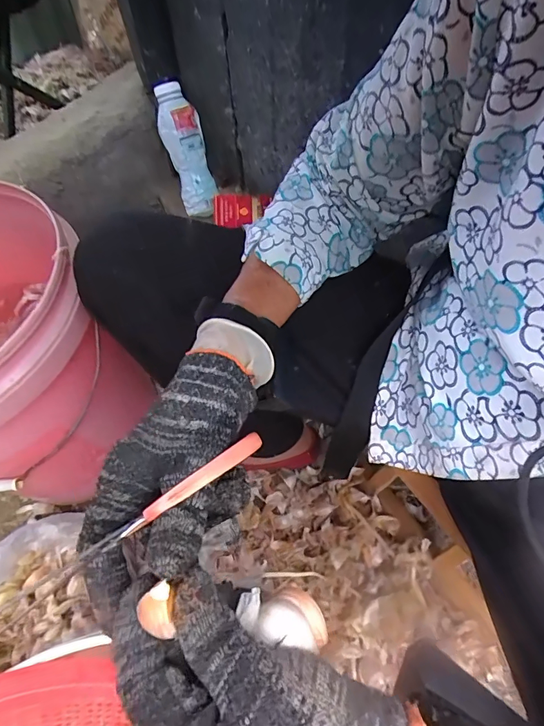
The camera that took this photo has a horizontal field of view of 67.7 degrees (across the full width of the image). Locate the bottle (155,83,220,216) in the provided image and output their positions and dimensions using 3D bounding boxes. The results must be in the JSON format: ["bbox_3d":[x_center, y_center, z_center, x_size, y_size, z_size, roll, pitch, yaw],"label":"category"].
[{"bbox_3d":[-0.156,-0.388,0.749,0.069,0.231,0.059,-17,18,-6],"label":"bottle"}]

